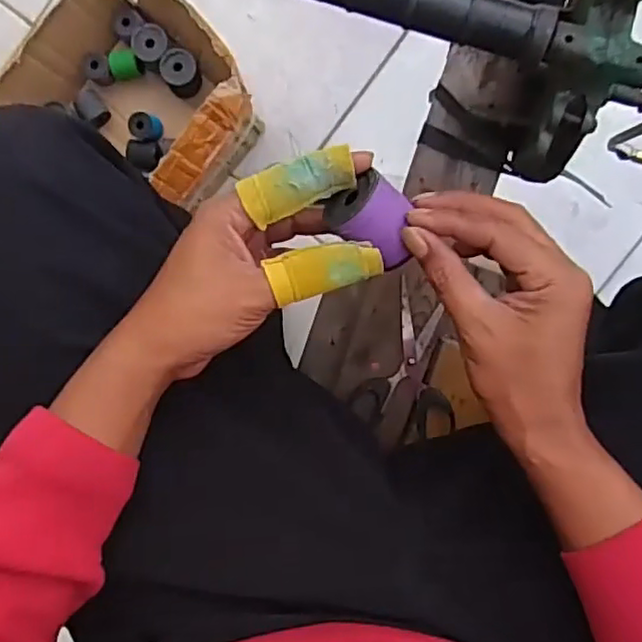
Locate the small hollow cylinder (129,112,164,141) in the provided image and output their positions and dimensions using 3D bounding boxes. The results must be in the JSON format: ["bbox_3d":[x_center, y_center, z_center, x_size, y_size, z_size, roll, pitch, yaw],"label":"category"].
[{"bbox_3d":[-0.224,-0.248,0.842,0.035,0.031,0.033,10,94,2],"label":"small hollow cylinder"}]

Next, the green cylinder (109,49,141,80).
[{"bbox_3d":[-0.248,-0.326,0.837,0.035,0.033,0.031,-7,93,3],"label":"green cylinder"}]

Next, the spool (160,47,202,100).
[{"bbox_3d":[-0.176,-0.312,0.828,0.041,0.051,0.044,0,94,3],"label":"spool"}]

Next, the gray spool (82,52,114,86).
[{"bbox_3d":[-0.281,-0.321,0.836,0.033,0.036,0.032,0,94,3],"label":"gray spool"}]

